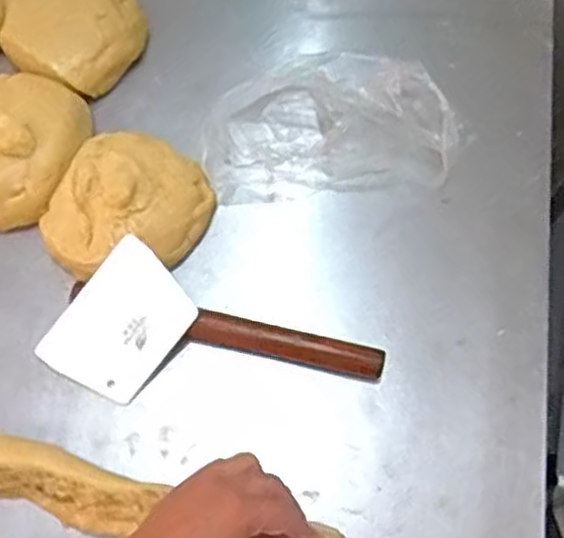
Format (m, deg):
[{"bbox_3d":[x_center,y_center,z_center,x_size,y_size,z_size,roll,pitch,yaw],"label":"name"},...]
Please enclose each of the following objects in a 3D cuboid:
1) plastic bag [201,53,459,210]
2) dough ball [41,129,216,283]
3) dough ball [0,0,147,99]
[{"bbox_3d":[0.043,-0.144,0.704,0.234,0.069,0.138,-6,69,-3],"label":"plastic bag"},{"bbox_3d":[-0.140,-0.056,0.665,0.130,0.046,0.143,0,69,-1],"label":"dough ball"},{"bbox_3d":[-0.214,-0.244,0.751,0.133,0.065,0.129,0,69,-1],"label":"dough ball"}]

